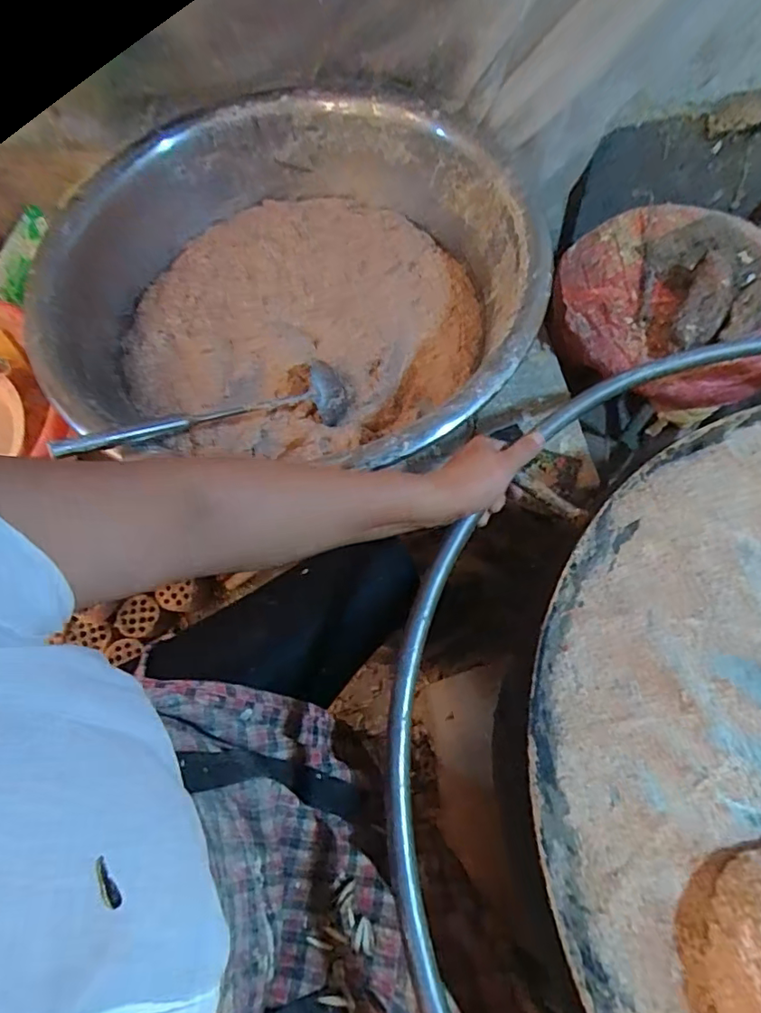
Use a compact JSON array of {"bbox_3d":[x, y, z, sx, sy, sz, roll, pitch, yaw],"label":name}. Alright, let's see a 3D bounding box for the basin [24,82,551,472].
[{"bbox_3d":[-0.113,-0.323,0.753,0.634,0.177,0.527,16,68,9],"label":"basin"}]

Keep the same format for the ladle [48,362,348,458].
[{"bbox_3d":[-0.176,-0.111,0.637,0.362,0.037,0.088,-23,63,-42],"label":"ladle"}]

